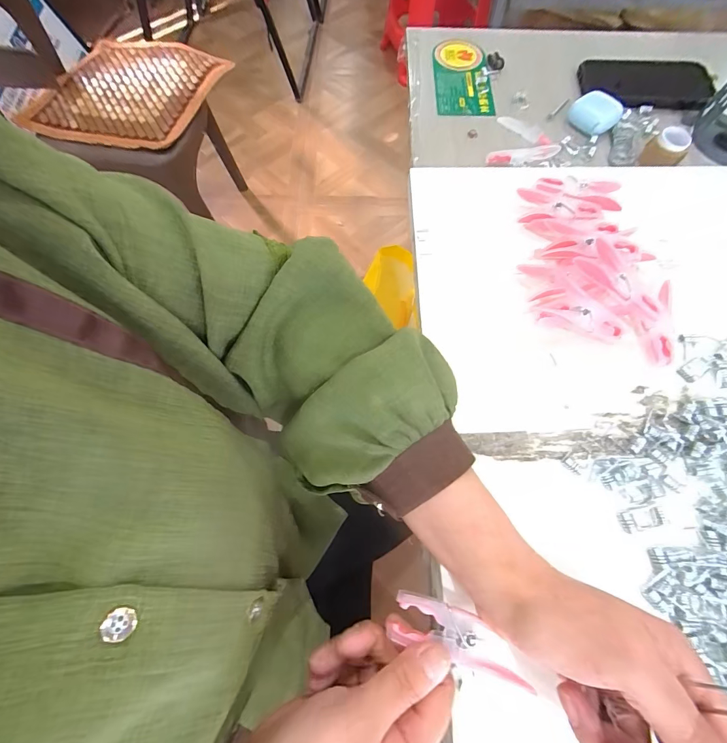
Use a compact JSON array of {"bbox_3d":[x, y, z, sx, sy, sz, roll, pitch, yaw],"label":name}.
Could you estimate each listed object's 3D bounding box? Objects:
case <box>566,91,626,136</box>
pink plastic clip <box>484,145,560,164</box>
[{"bbox_3d":[0.265,-0.294,0.418,0.050,0.020,0.047,-35,72,-12],"label":"case"},{"bbox_3d":[0.173,-0.236,0.403,0.081,0.010,0.014,-8,68,-3],"label":"pink plastic clip"}]

